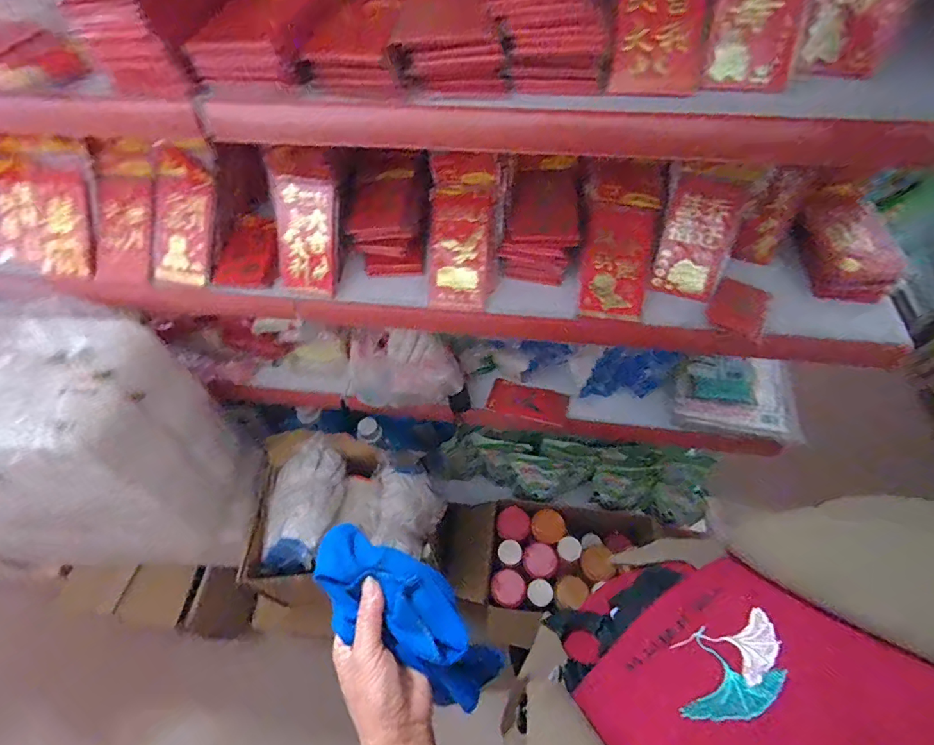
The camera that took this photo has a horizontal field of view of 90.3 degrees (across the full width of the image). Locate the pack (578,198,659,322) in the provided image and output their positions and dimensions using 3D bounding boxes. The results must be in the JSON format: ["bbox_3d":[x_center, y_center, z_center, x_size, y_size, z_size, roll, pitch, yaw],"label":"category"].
[{"bbox_3d":[0.222,-0.163,0.685,0.098,0.016,0.165,7,90,0],"label":"pack"}]

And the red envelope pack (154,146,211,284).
[{"bbox_3d":[-0.445,-0.239,0.724,0.092,0.014,0.200,4,99,4],"label":"red envelope pack"}]

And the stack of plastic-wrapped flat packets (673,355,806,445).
[{"bbox_3d":[0.522,0.045,0.894,0.234,0.026,0.149,10,89,1],"label":"stack of plastic-wrapped flat packets"}]

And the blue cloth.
[{"bbox_3d":[-0.051,0.210,0.402,0.191,0.032,0.080,41,65,2],"label":"blue cloth"}]

